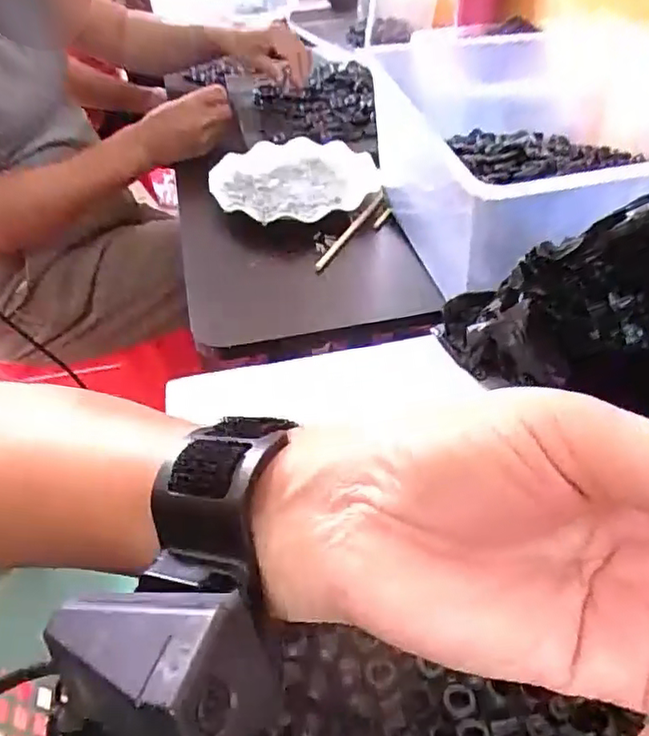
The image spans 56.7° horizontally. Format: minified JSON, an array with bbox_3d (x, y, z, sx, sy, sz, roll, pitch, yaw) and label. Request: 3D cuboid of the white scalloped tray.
[{"bbox_3d":[-0.035,-0.199,0.657,0.167,0.031,0.177,16,48,9],"label":"white scalloped tray"}]

